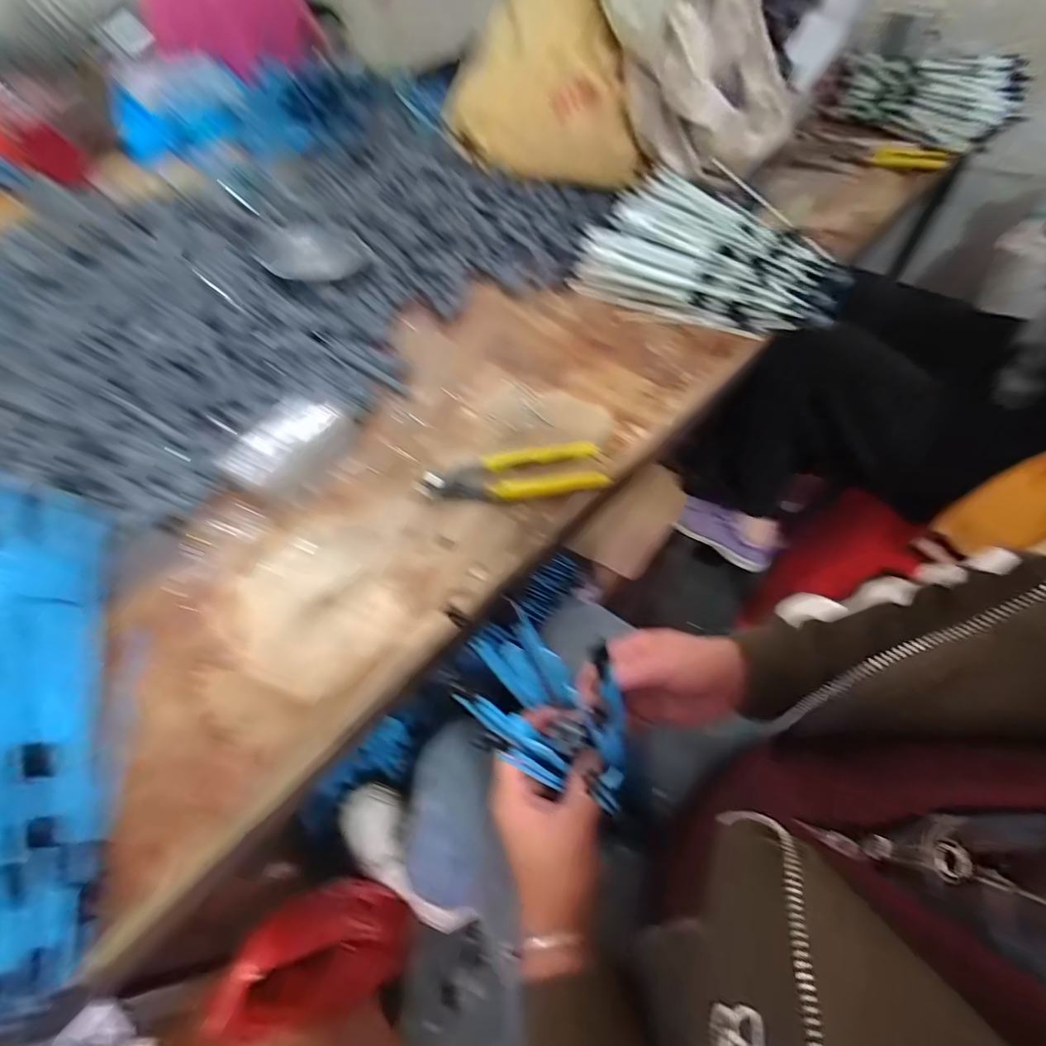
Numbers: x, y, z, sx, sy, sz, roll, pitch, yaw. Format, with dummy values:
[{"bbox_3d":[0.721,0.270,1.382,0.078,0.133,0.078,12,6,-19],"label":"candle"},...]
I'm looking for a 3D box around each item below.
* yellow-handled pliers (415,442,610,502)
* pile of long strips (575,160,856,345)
[{"bbox_3d":[-0.008,-0.045,0.446,0.164,0.016,0.054,-9,55,-4],"label":"yellow-handled pliers"},{"bbox_3d":[0.242,-0.338,0.614,0.304,0.055,0.233,21,58,16],"label":"pile of long strips"}]

